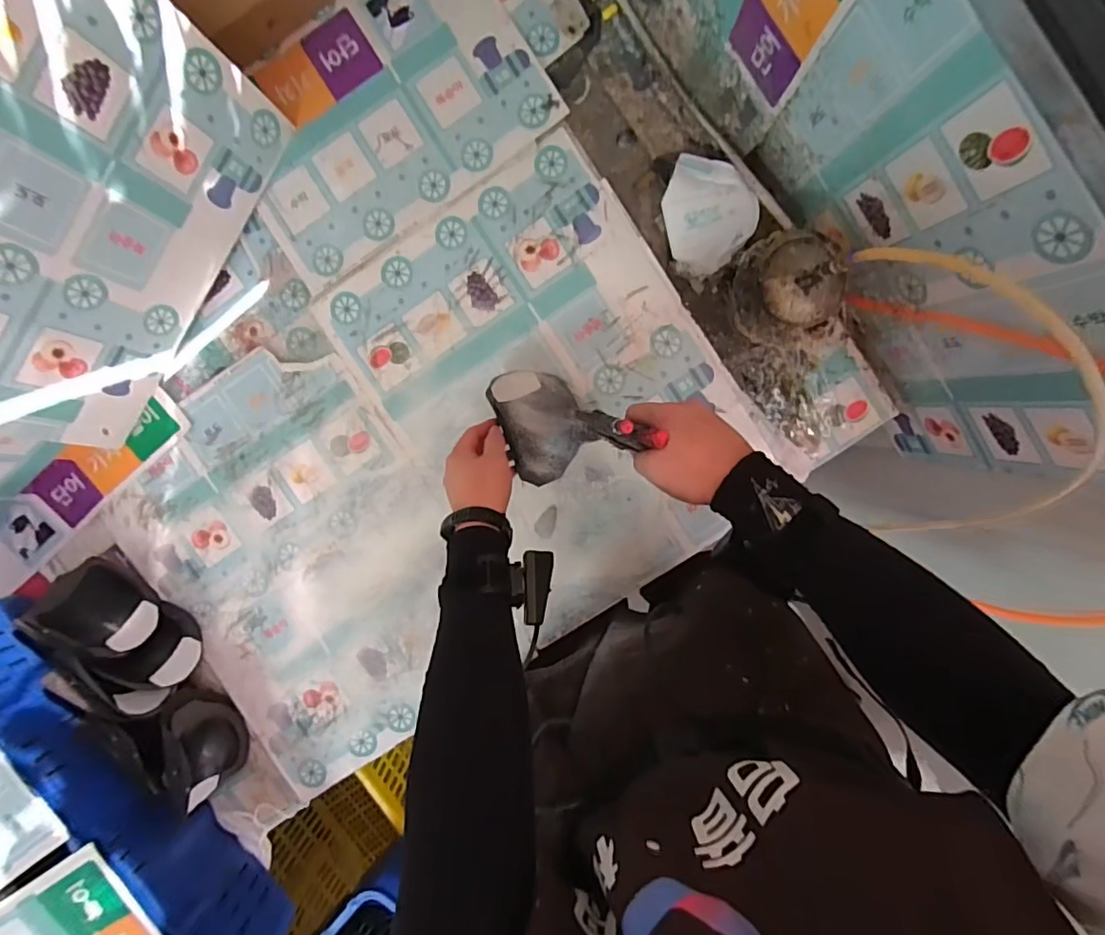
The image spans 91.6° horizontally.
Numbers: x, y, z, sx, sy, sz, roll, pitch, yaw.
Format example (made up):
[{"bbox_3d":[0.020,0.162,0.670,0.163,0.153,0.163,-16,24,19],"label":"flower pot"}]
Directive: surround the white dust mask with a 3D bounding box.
[{"bbox_3d":[0.179,-0.305,0.642,0.105,0.032,0.129,-36,92,5],"label":"white dust mask"}]

